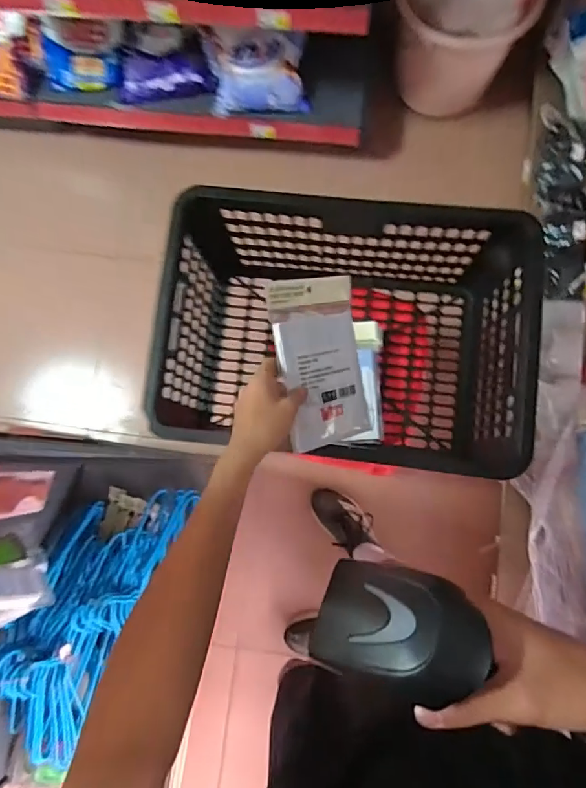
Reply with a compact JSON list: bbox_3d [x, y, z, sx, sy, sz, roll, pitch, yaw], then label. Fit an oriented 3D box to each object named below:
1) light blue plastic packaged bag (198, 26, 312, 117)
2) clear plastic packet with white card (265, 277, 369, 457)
[{"bbox_3d":[-0.093,-0.810,1.228,0.244,0.092,0.192,-3,83,2],"label":"light blue plastic packaged bag"},{"bbox_3d":[0.035,-0.040,0.601,0.121,0.014,0.198,-12,96,-34],"label":"clear plastic packet with white card"}]

